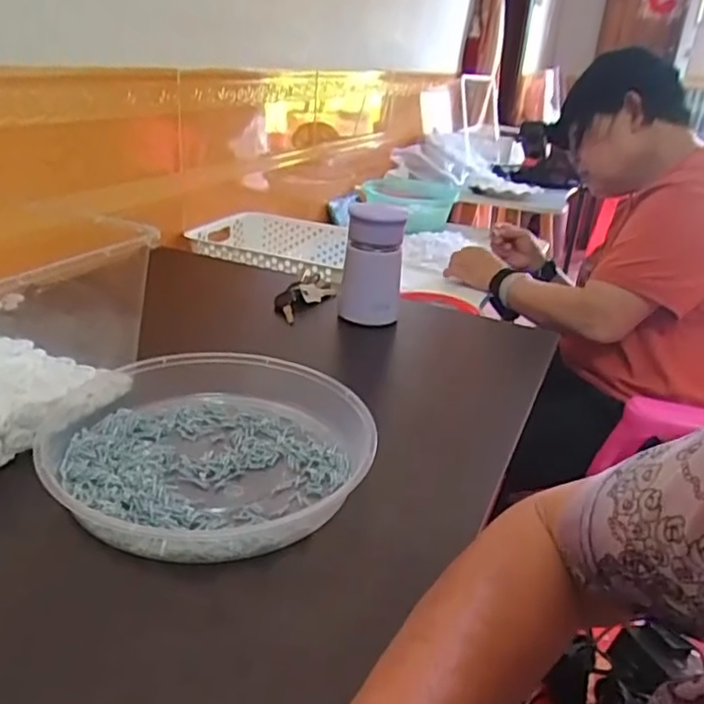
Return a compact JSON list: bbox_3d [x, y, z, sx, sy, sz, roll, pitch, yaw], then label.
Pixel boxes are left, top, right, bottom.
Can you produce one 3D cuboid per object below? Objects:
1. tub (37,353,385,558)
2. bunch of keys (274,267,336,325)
[{"bbox_3d":[-0.102,0.066,0.484,0.224,0.038,0.216,4,24,-2],"label":"tub"},{"bbox_3d":[-0.064,-0.070,0.800,0.045,0.030,0.112,15,27,23],"label":"bunch of keys"}]

